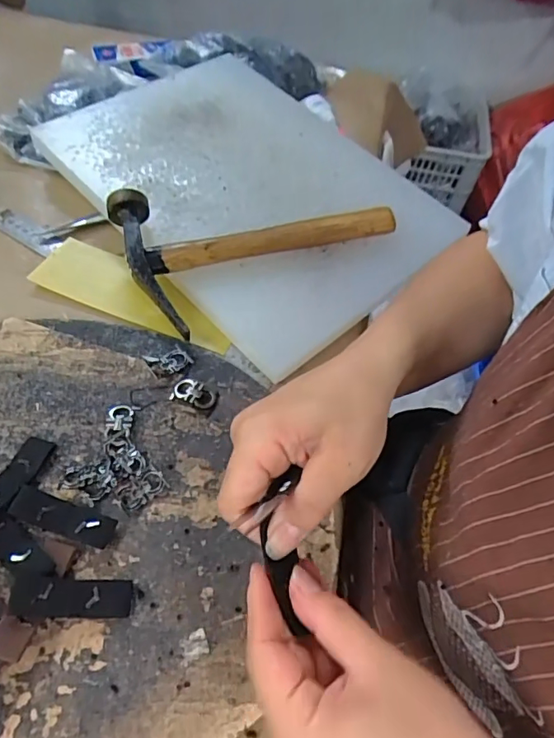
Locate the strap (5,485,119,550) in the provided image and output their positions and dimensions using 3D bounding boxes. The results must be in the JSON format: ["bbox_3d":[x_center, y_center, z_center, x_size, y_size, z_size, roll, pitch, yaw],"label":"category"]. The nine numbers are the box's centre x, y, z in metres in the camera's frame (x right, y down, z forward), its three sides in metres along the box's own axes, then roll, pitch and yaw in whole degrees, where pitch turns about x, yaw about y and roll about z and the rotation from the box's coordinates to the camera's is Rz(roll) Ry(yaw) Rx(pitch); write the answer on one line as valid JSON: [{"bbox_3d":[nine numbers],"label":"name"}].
[{"bbox_3d":[-0.129,0.090,0.311,0.062,0.006,0.020,19,65,5],"label":"strap"}]

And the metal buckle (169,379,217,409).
[{"bbox_3d":[-0.059,0.017,0.374,0.031,0.006,0.020,20,56,9],"label":"metal buckle"}]

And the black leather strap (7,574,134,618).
[{"bbox_3d":[-0.113,0.126,0.285,0.062,0.005,0.020,11,54,-19],"label":"black leather strap"}]

